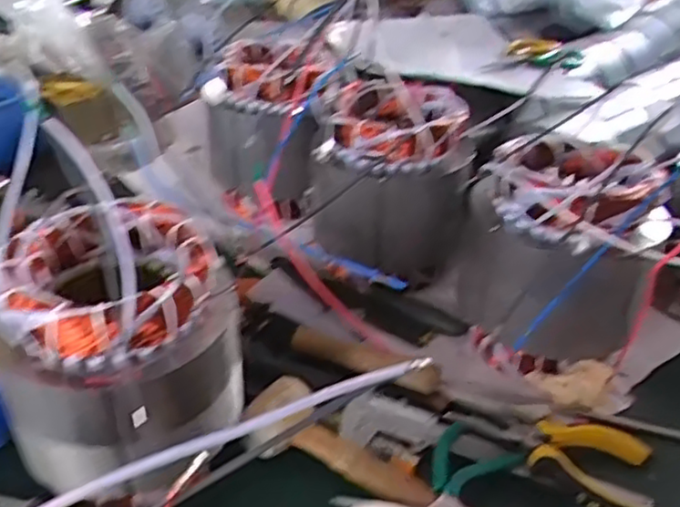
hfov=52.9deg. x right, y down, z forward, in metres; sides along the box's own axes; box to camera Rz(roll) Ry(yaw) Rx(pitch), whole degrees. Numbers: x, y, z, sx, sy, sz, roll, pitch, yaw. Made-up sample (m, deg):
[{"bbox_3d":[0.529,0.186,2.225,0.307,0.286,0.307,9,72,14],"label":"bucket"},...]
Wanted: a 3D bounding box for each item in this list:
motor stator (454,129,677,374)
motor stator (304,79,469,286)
[{"bbox_3d":[0.184,-0.005,0.571,0.143,0.157,0.151,2,35,-1],"label":"motor stator"},{"bbox_3d":[0.050,-0.072,0.688,0.144,0.158,0.145,8,35,8],"label":"motor stator"}]

